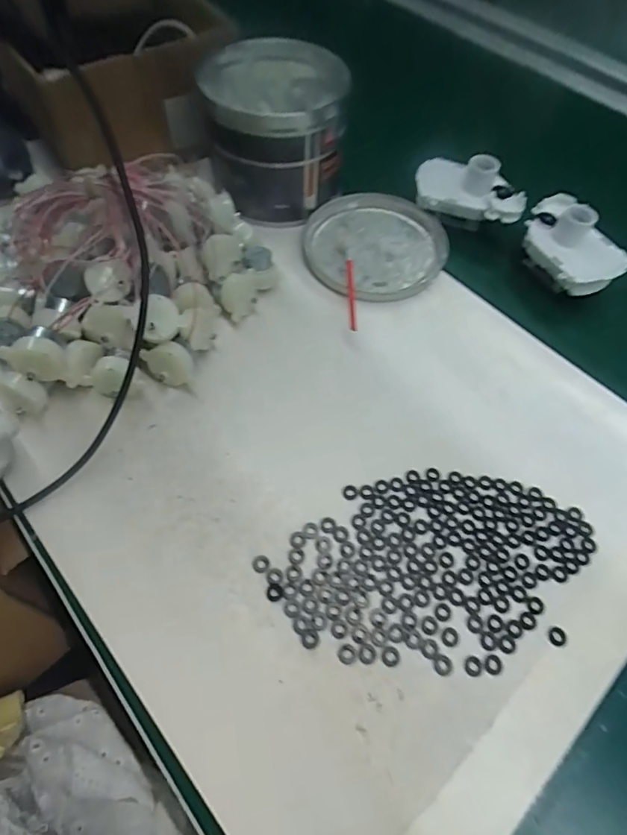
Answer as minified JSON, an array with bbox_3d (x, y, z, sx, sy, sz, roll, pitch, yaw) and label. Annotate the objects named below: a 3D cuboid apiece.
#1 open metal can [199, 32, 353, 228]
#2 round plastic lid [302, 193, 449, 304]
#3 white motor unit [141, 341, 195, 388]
[{"bbox_3d":[-0.035,-0.269,0.443,0.127,0.099,0.133,-4,61,-5],"label":"open metal can"},{"bbox_3d":[0.061,-0.163,0.438,0.133,0.010,0.133,1,60,-2],"label":"round plastic lid"},{"bbox_3d":[-0.106,-0.037,0.344,0.034,0.031,0.020,-8,61,-7],"label":"white motor unit"}]

